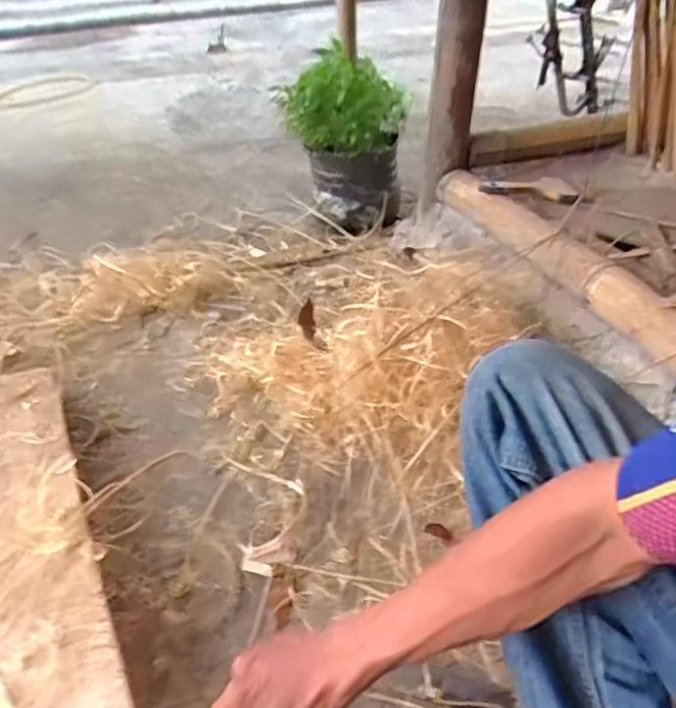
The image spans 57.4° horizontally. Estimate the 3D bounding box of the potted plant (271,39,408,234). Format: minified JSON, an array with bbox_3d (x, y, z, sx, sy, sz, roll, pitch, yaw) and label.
[{"bbox_3d":[0.006,-0.525,1.546,0.301,0.394,0.297,1,36,1],"label":"potted plant"}]

